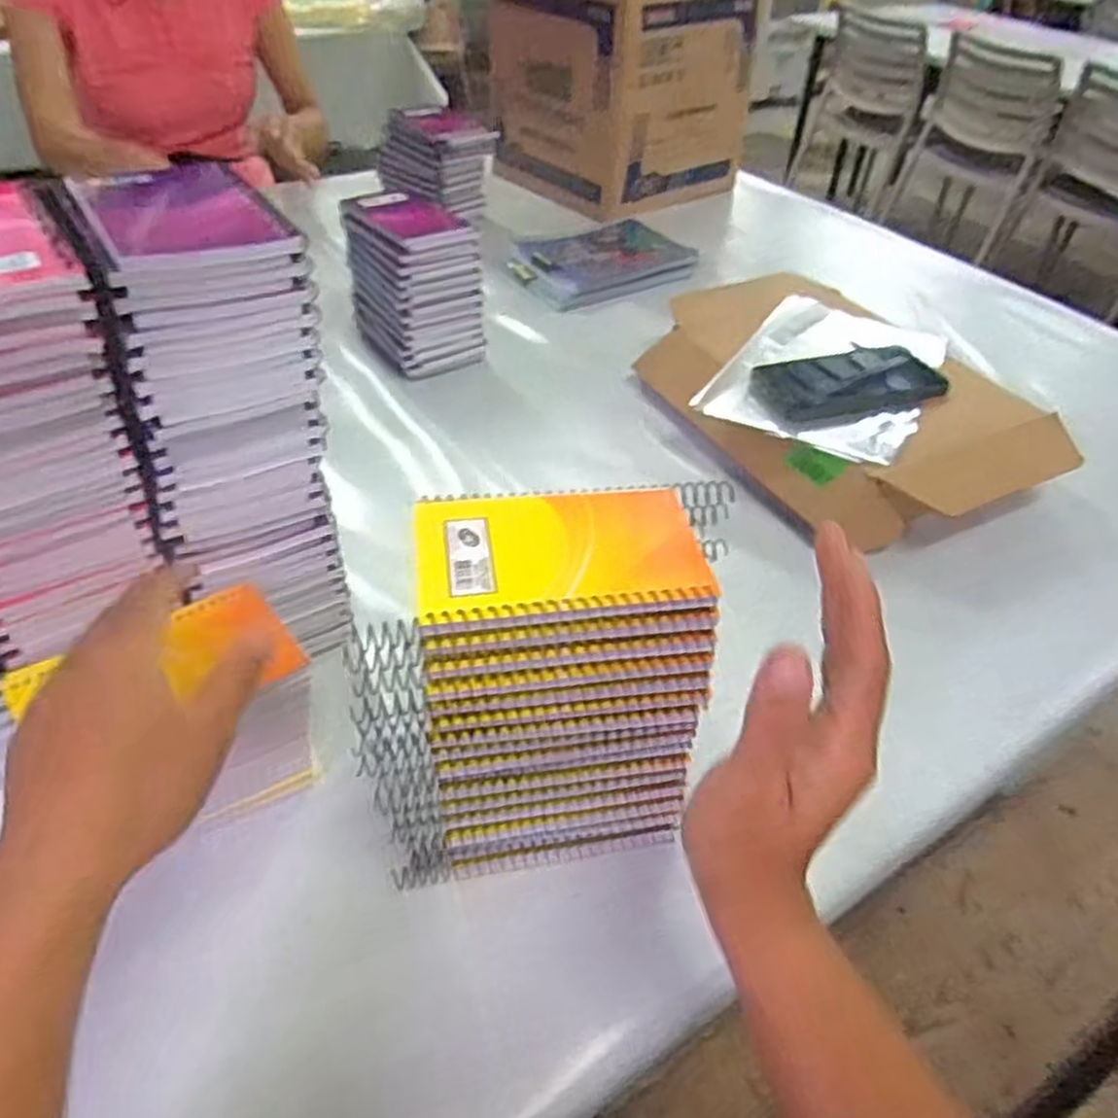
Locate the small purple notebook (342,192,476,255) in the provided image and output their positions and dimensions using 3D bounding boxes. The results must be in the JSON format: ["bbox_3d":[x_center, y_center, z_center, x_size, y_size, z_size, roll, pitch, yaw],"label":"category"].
[{"bbox_3d":[-0.153,-0.341,0.778,0.087,0.013,0.129,-28,52,-29],"label":"small purple notebook"}]

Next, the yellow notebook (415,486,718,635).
[{"bbox_3d":[0.000,-0.005,0.356,0.126,0.007,0.086,-5,45,-10],"label":"yellow notebook"}]

